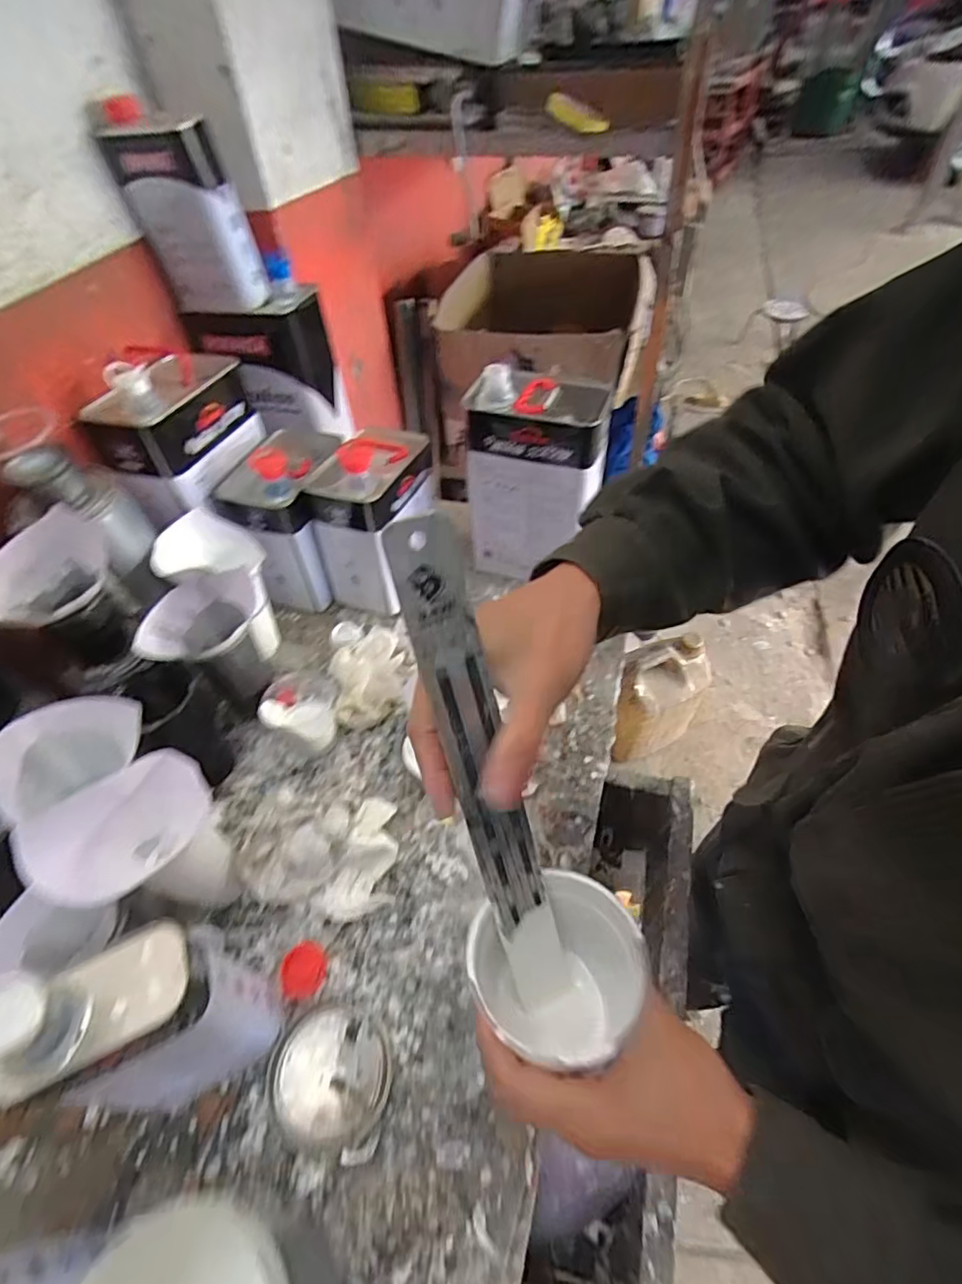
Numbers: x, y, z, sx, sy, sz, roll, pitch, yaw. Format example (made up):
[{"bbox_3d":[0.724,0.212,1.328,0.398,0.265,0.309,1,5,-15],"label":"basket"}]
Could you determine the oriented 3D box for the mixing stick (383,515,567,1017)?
[{"bbox_3d":[0.005,0.076,0.281,0.033,0.276,0.005,-23,21,-22],"label":"mixing stick"}]

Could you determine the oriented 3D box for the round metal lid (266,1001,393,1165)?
[{"bbox_3d":[-0.121,0.349,0.461,0.096,0.013,0.091,-1,49,1],"label":"round metal lid"}]

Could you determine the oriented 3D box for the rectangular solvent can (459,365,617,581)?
[{"bbox_3d":[0.070,-0.218,0.751,0.164,0.250,0.095,5,50,7],"label":"rectangular solvent can"}]

